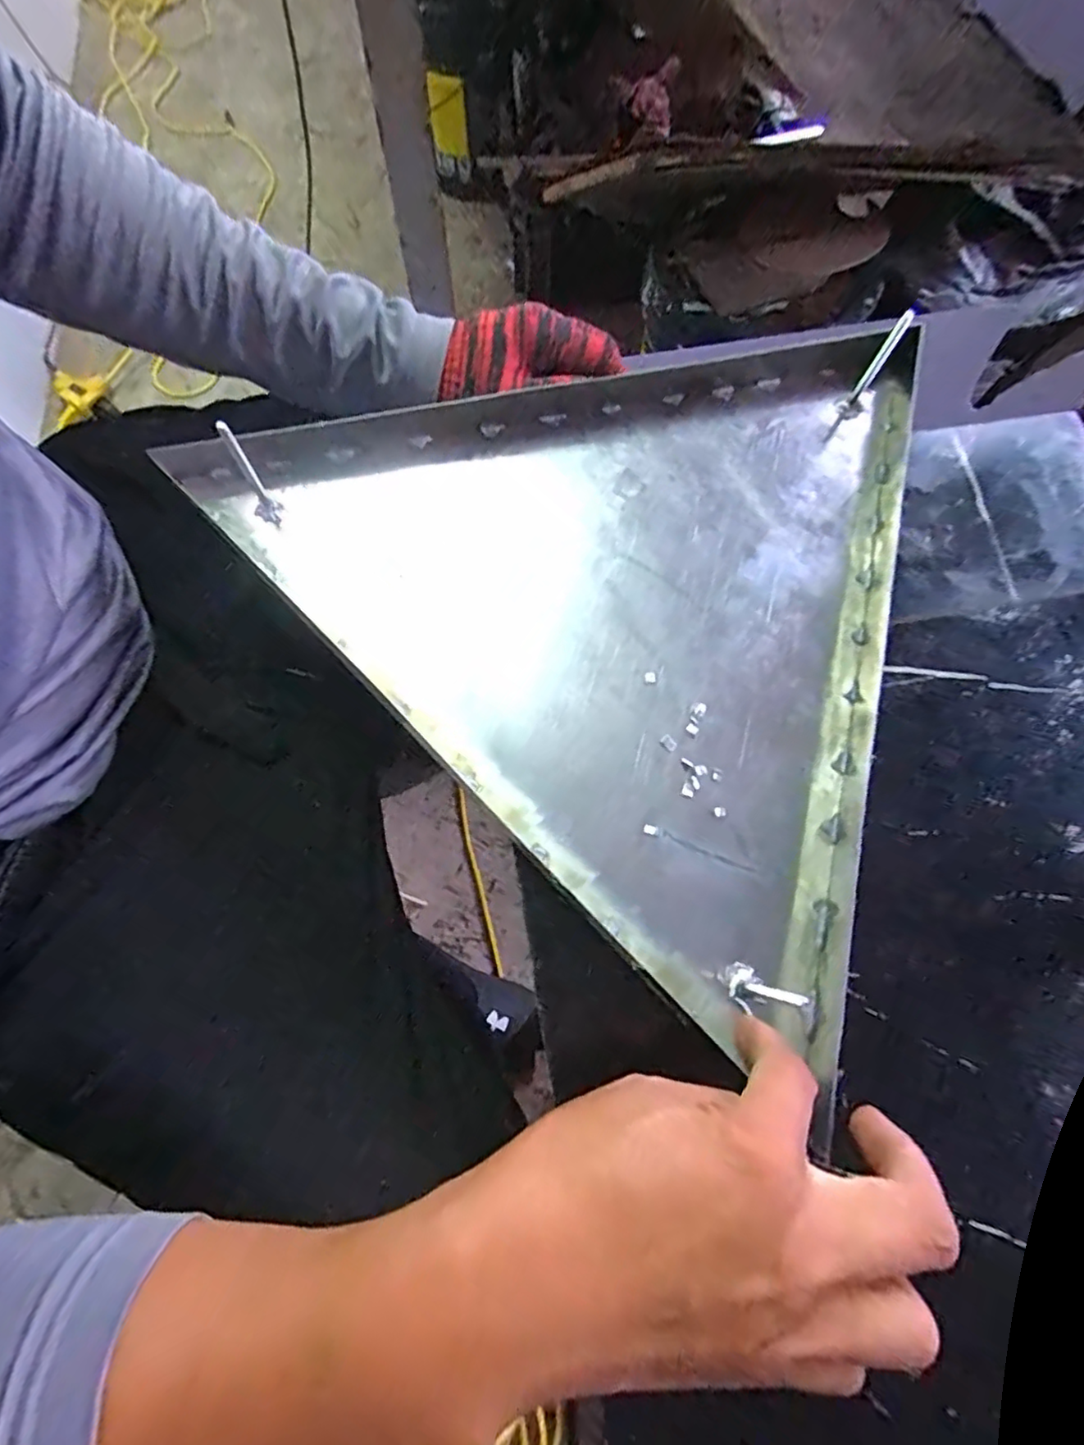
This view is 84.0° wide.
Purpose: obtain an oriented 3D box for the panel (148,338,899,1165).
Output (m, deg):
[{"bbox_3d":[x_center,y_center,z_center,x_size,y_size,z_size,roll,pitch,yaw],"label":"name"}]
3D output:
[{"bbox_3d":[0.075,-0.104,0.344,0.416,0.039,0.366,43,76,14],"label":"panel"}]

